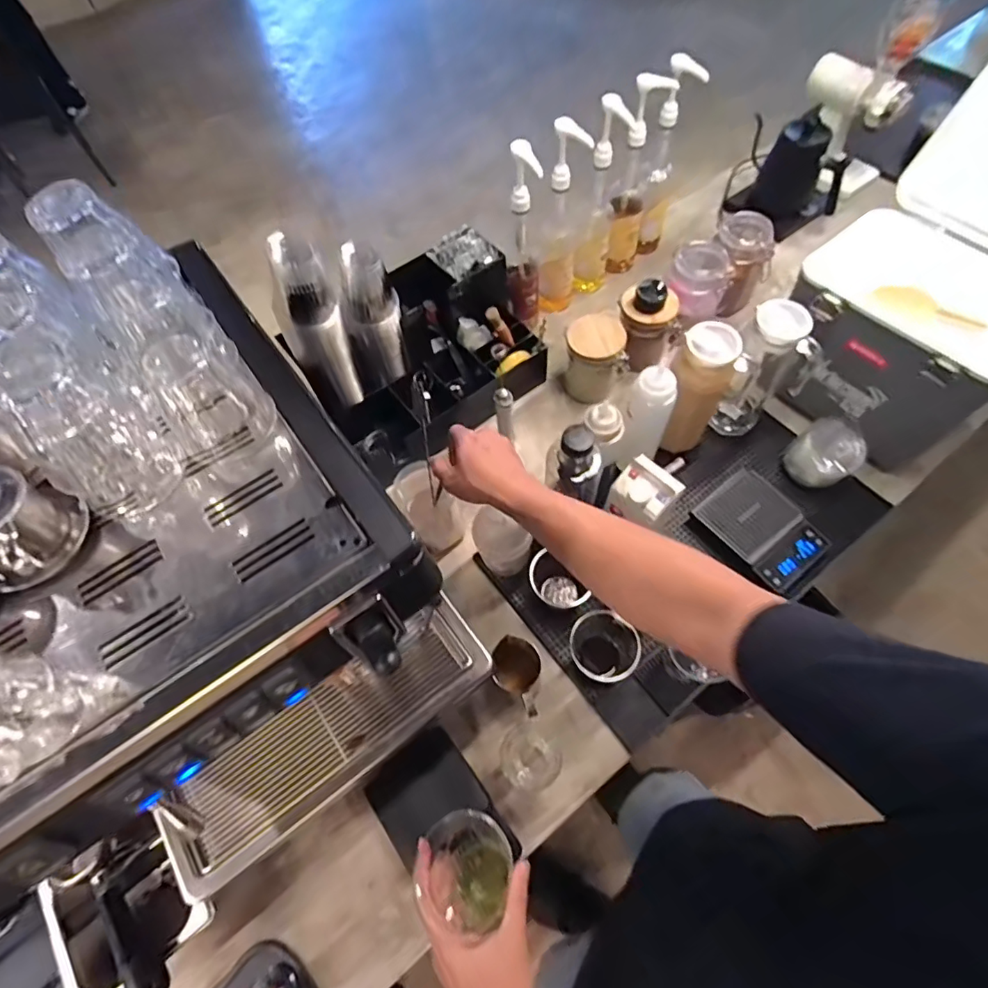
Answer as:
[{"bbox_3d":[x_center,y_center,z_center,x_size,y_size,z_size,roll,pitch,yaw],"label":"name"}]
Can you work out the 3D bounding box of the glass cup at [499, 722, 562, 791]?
[{"bbox_3d":[0.050,0.353,0.717,0.081,0.075,0.080,-2,58,4],"label":"glass cup"}]

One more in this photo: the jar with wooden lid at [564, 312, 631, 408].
[{"bbox_3d":[0.188,-0.257,0.988,0.101,0.135,0.116,0,58,5],"label":"jar with wooden lid"}]

